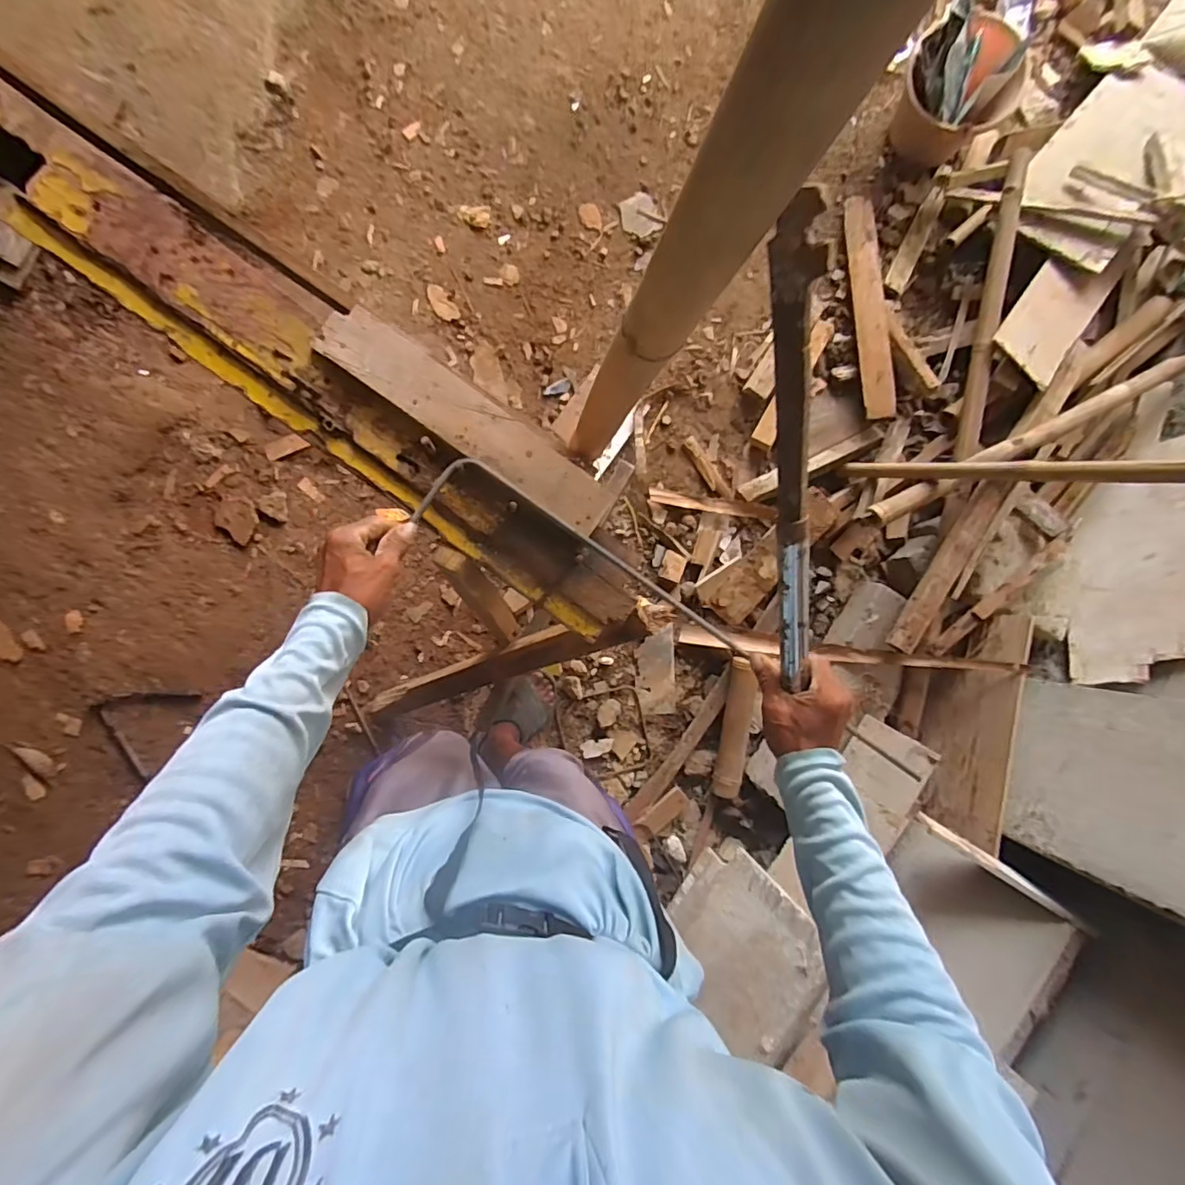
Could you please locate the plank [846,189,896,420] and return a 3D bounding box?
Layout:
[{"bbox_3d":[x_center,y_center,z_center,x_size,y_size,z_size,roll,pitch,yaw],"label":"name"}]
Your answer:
[{"bbox_3d":[0.712,-0.745,1.432,0.078,0.026,0.617,-2,82,7],"label":"plank"}]

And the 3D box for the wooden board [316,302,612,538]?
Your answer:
[{"bbox_3d":[-0.126,-0.173,0.572,0.328,0.018,0.067,34,86,-6],"label":"wooden board"}]

